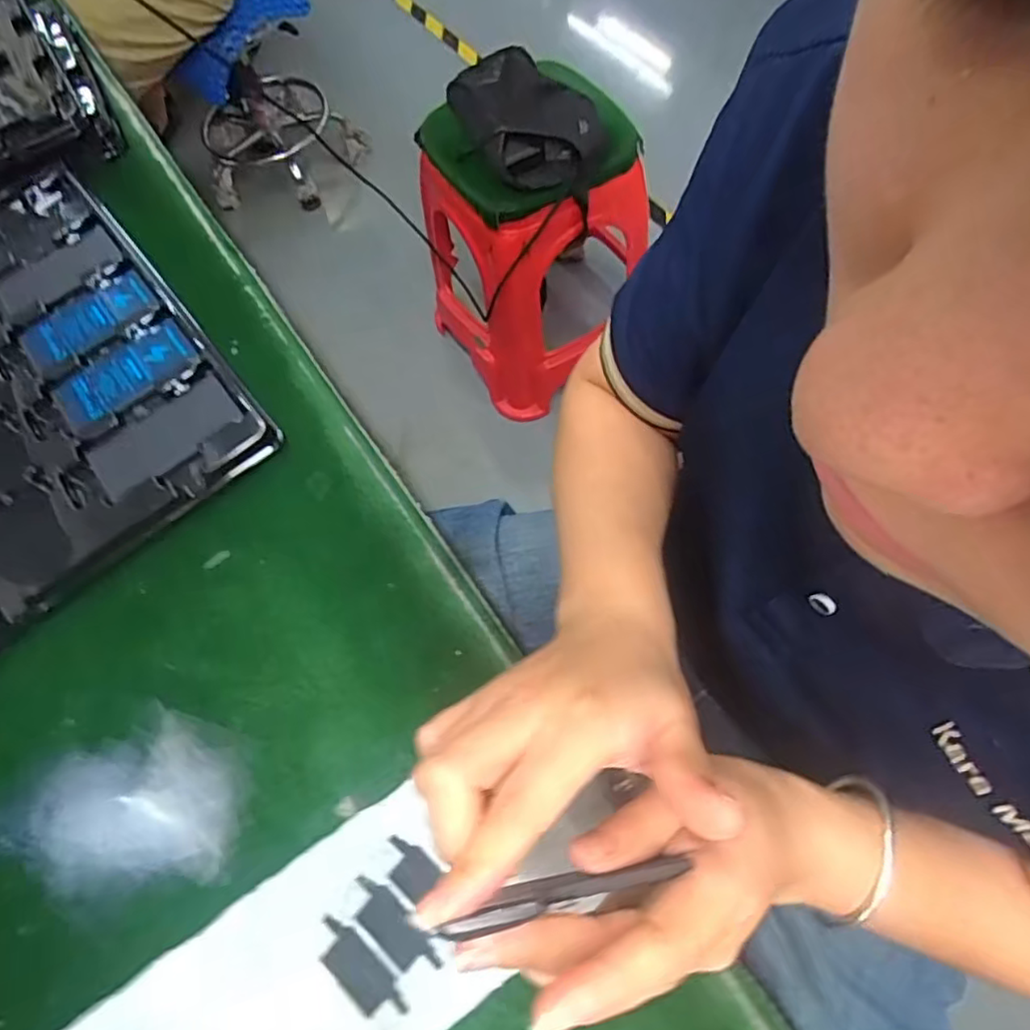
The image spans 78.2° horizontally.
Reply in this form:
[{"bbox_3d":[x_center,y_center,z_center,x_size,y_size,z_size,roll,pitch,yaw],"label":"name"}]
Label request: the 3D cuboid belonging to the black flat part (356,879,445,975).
[{"bbox_3d":[-0.054,0.182,0.279,0.049,0.004,0.018,39,74,19],"label":"black flat part"}]

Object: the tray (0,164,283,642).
[{"bbox_3d":[-0.328,-0.087,0.408,0.222,0.020,0.324,-39,68,-13],"label":"tray"}]

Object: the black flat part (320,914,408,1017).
[{"bbox_3d":[-0.068,0.197,0.273,0.048,0.004,0.017,39,74,19],"label":"black flat part"}]

